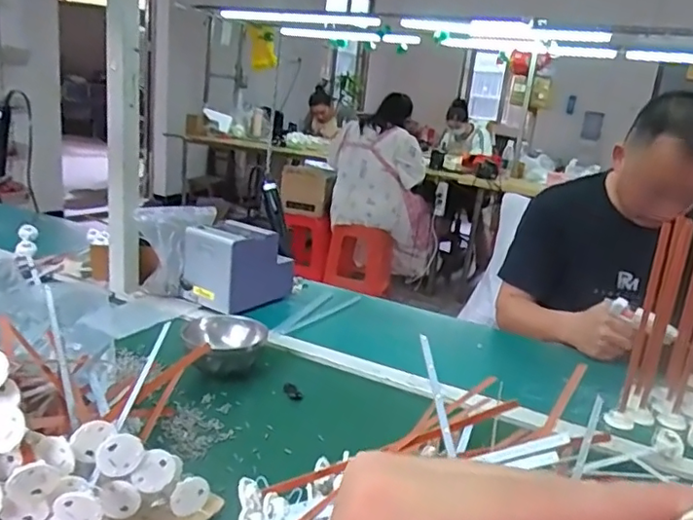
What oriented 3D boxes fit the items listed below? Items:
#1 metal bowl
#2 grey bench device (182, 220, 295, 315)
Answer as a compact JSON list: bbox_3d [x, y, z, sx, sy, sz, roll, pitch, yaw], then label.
[{"bbox_3d":[-0.180,0.135,0.872,0.123,0.070,0.106,2,16,-16],"label":"metal bowl"},{"bbox_3d":[-0.210,0.006,1.160,0.127,0.142,0.191,16,18,32],"label":"grey bench device"}]

